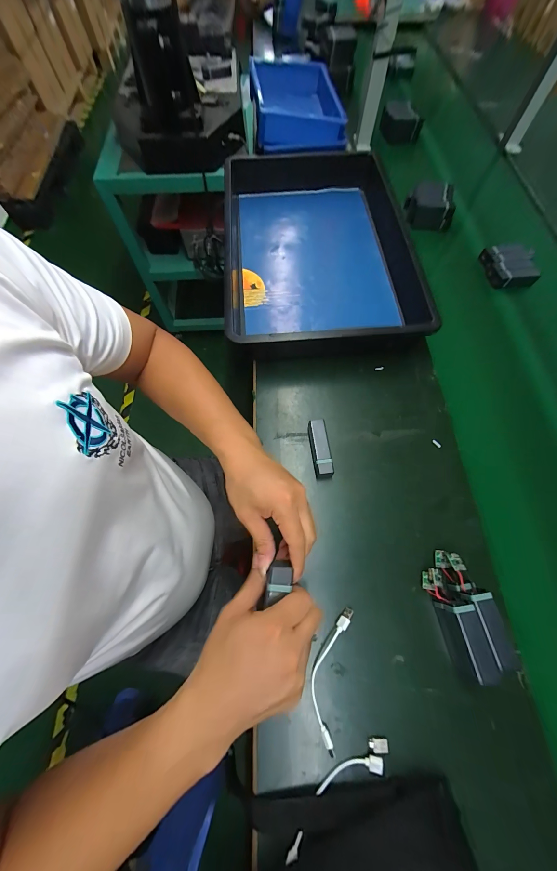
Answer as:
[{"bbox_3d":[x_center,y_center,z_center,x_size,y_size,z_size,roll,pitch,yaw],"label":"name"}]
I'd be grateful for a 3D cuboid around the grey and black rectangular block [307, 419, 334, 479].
[{"bbox_3d":[0.066,0.022,0.445,0.029,0.028,0.089,-8,68,-4],"label":"grey and black rectangular block"}]

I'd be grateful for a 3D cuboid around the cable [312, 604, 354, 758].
[{"bbox_3d":[0.062,0.290,0.341,0.036,0.016,0.144,13,68,5],"label":"cable"}]

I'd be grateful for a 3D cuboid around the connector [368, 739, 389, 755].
[{"bbox_3d":[0.115,0.356,0.319,0.022,0.008,0.011,-2,69,-2],"label":"connector"}]

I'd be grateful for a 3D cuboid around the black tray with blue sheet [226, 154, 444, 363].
[{"bbox_3d":[0.072,-0.410,0.589,0.349,0.084,0.574,-4,67,-2],"label":"black tray with blue sheet"}]

